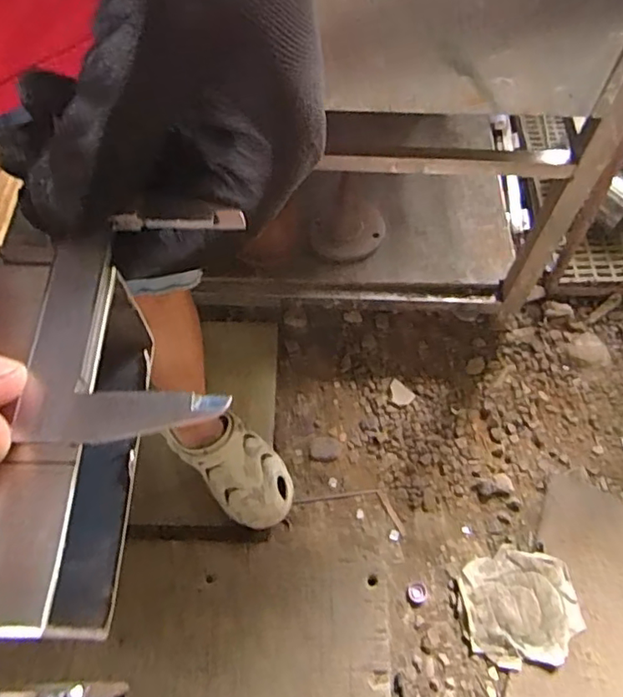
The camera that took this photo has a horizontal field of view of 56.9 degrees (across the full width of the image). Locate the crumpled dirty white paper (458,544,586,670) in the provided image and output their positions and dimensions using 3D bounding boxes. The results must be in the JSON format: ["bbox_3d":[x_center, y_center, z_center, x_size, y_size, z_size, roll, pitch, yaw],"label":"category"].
[{"bbox_3d":[0.336,0.412,0.923,0.177,0.022,0.166,-6,61,-4],"label":"crumpled dirty white paper"}]

